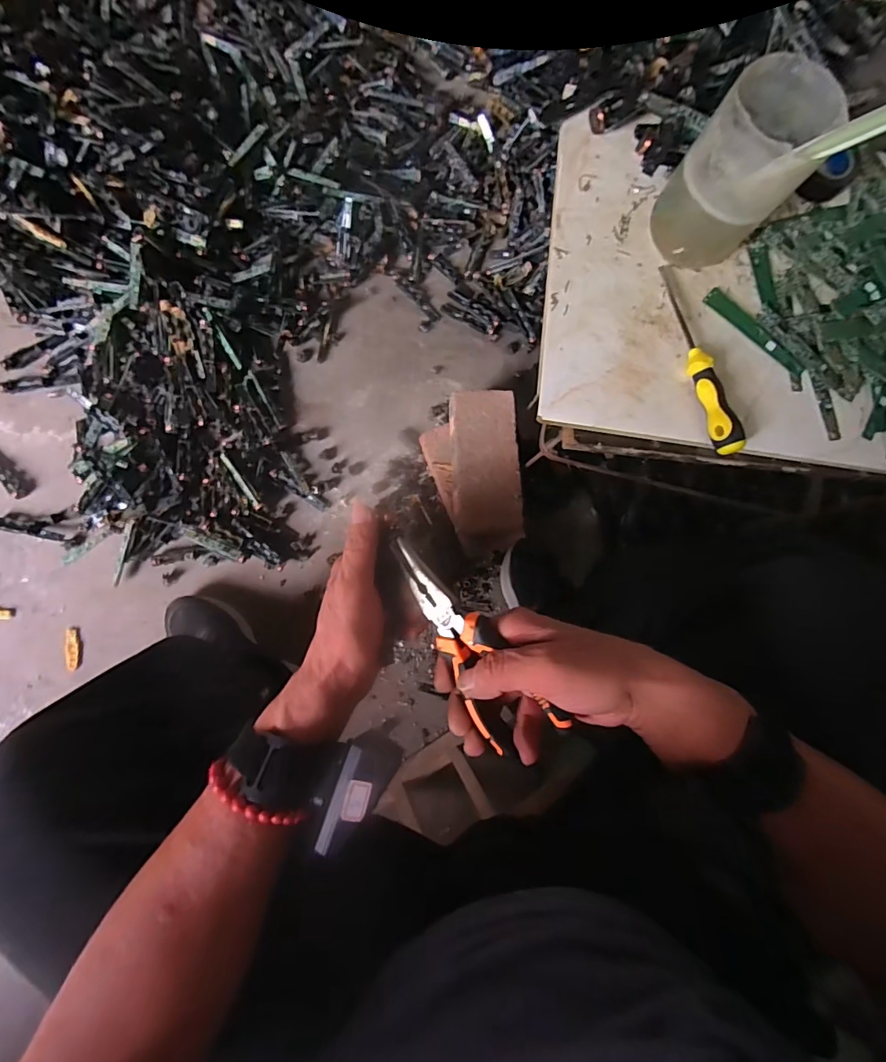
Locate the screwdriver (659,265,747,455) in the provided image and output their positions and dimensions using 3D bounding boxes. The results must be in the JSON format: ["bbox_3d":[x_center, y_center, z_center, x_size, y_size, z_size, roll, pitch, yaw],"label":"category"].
[{"bbox_3d":[0.200,-0.134,0.363,0.019,0.024,0.154,-15,85,-9],"label":"screwdriver"}]

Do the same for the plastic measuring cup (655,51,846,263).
[{"bbox_3d":[0.215,-0.261,0.345,0.077,0.105,0.075,1,82,-7],"label":"plastic measuring cup"}]

